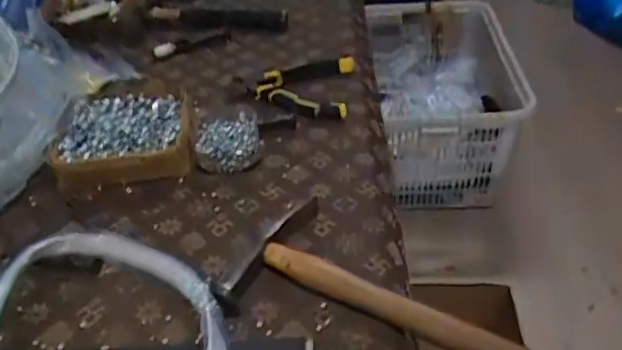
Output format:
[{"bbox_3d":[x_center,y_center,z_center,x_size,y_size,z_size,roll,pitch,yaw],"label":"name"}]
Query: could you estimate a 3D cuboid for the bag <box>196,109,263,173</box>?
[{"bbox_3d":[-0.083,-0.032,0.582,0.061,0.034,0.067,-4,40,1],"label":"bag"}]

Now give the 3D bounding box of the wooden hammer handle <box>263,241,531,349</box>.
[{"bbox_3d":[0.059,0.097,0.429,0.215,0.022,0.020,19,45,25],"label":"wooden hammer handle"}]

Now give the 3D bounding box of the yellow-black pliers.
[{"bbox_3d":[-0.025,-0.105,0.652,0.141,0.037,0.093,1,40,7],"label":"yellow-black pliers"}]

